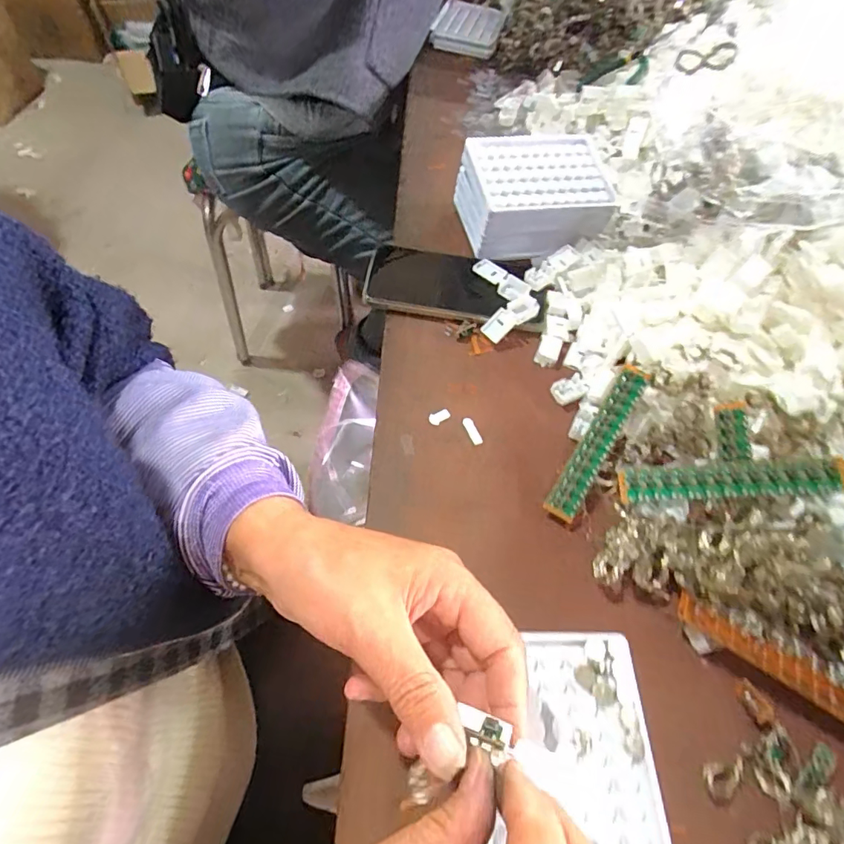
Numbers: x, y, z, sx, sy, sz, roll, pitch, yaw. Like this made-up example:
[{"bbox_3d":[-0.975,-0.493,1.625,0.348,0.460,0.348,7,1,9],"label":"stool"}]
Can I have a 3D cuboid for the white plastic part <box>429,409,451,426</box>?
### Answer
[{"bbox_3d":[0.014,-0.005,0.394,0.018,0.004,0.009,-34,66,-22],"label":"white plastic part"}]

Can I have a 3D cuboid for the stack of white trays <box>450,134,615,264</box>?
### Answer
[{"bbox_3d":[0.110,-0.226,0.493,0.143,0.068,0.107,-8,60,-11],"label":"stack of white trays"}]

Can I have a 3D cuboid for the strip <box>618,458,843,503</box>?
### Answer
[{"bbox_3d":[0.195,0.038,0.315,0.126,0.013,0.019,-5,57,15],"label":"strip"}]

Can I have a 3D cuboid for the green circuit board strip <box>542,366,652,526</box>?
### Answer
[{"bbox_3d":[0.130,0.014,0.362,0.021,0.012,0.126,31,78,15],"label":"green circuit board strip"}]

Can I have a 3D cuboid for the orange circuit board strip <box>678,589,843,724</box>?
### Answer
[{"bbox_3d":[0.216,0.148,0.301,0.123,0.015,0.020,30,61,12],"label":"orange circuit board strip"}]

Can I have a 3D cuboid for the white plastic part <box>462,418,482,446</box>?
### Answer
[{"bbox_3d":[0.040,0.007,0.392,0.008,0.004,0.025,-16,60,-13],"label":"white plastic part"}]

